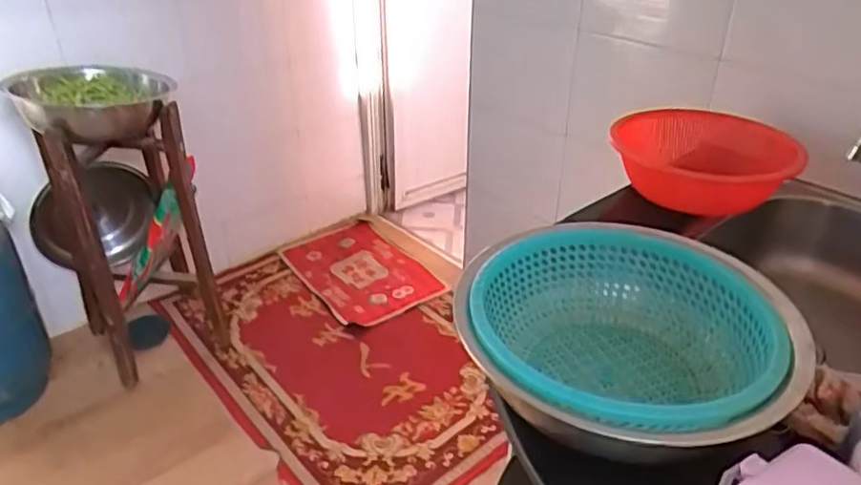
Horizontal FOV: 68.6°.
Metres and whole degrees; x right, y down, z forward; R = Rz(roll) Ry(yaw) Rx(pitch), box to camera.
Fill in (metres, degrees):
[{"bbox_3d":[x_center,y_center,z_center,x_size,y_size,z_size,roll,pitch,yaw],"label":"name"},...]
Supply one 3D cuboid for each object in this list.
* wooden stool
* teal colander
[{"bbox_3d":[-0.830,-0.037,1.753,0.302,0.789,0.366,-27,40,-37],"label":"wooden stool"},{"bbox_3d":[0.196,0.110,0.669,0.287,0.114,0.289,11,33,17],"label":"teal colander"}]

